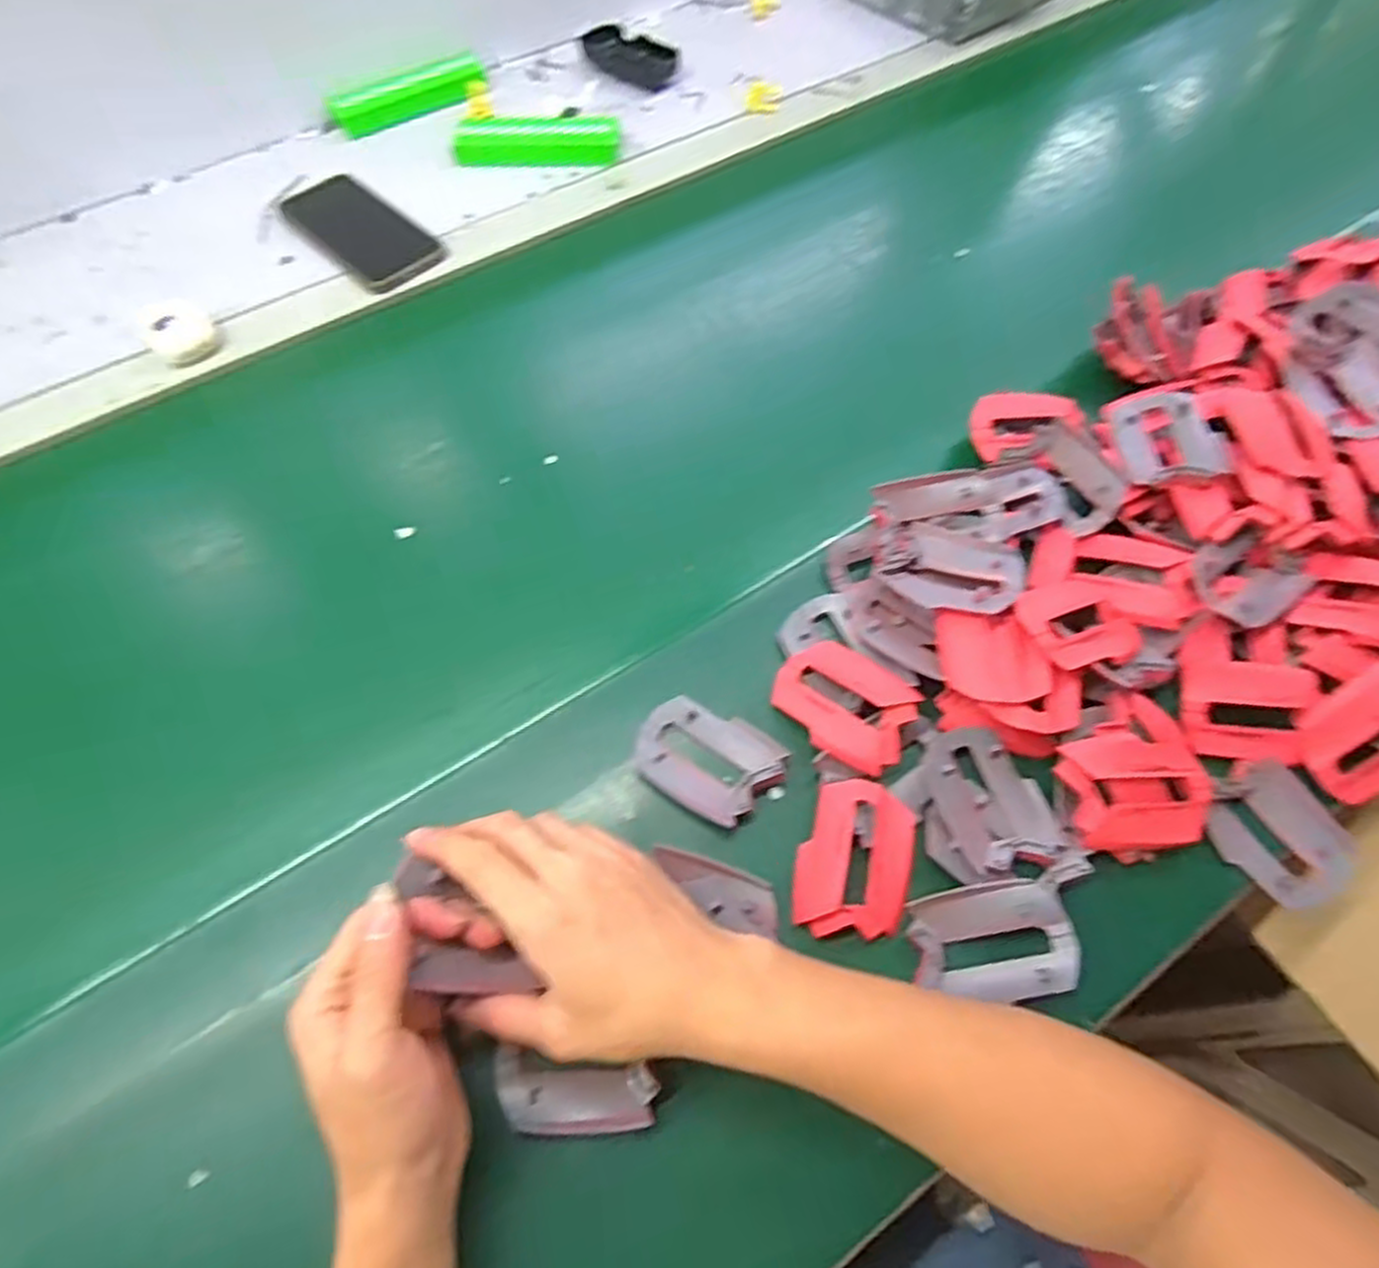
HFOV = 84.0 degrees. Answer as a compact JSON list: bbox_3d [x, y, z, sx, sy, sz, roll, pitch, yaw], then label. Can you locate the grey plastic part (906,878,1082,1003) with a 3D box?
[{"bbox_3d":[0.157,0.158,0.394,0.078,0.014,0.055,-7,62,-3],"label":"grey plastic part"}]

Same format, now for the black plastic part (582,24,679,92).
[{"bbox_3d":[-0.068,-0.615,0.812,0.118,0.022,0.057,35,67,18],"label":"black plastic part"}]

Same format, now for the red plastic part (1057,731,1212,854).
[{"bbox_3d":[0.248,0.085,0.421,0.076,0.020,0.057,-5,62,-2],"label":"red plastic part"}]

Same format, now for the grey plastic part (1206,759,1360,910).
[{"bbox_3d":[0.331,0.113,0.431,0.060,0.017,0.077,-34,66,-16],"label":"grey plastic part"}]

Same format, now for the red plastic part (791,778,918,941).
[{"bbox_3d":[0.090,0.119,0.410,0.057,0.013,0.082,16,63,9],"label":"red plastic part"}]

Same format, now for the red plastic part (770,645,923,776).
[{"bbox_3d":[0.090,0.041,0.447,0.080,0.015,0.061,35,68,18],"label":"red plastic part"}]

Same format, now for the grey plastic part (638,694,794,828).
[{"bbox_3d":[0.010,0.070,0.442,0.080,0.015,0.060,35,68,18],"label":"grey plastic part"}]

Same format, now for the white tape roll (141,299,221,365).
[{"bbox_3d":[-0.398,-0.237,0.601,0.047,0.027,0.055,-38,67,-18],"label":"white tape roll"}]

